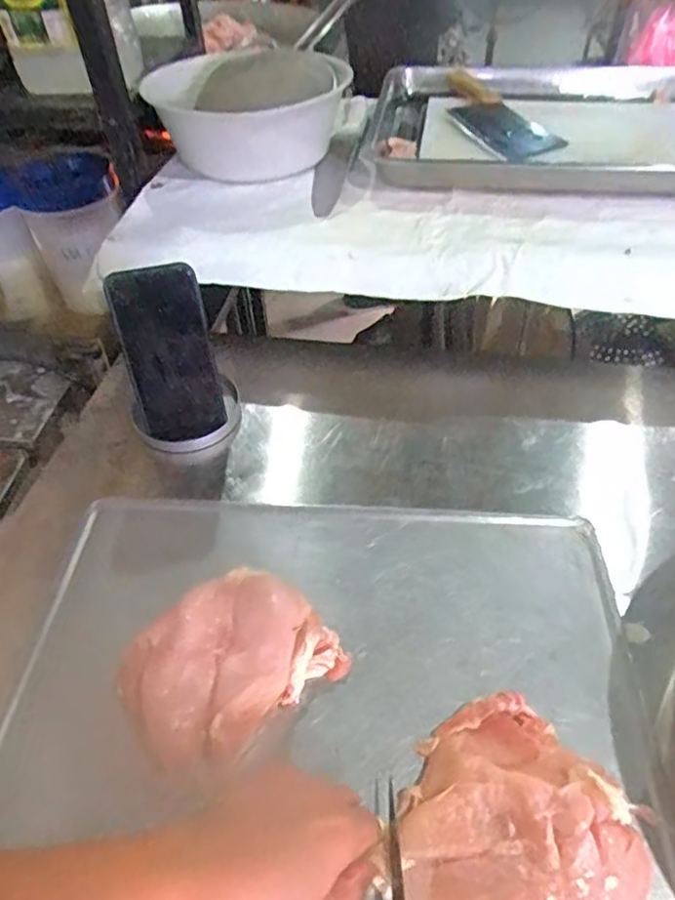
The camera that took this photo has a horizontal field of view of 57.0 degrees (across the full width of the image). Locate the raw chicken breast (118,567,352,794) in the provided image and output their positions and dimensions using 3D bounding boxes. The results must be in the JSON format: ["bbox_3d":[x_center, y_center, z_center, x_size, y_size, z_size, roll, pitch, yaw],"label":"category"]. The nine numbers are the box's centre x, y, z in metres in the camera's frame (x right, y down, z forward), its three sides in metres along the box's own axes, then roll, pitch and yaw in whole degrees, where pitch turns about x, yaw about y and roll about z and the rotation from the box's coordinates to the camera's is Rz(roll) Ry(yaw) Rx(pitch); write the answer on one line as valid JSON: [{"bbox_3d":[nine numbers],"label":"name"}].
[{"bbox_3d":[-0.084,0.149,0.457,0.144,0.038,0.124,-34,53,-26],"label":"raw chicken breast"}]

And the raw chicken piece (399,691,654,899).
[{"bbox_3d":[0.104,0.231,0.362,0.133,0.036,0.154,20,51,21],"label":"raw chicken piece"}]

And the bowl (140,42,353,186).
[{"bbox_3d":[-0.127,-0.491,0.895,0.265,0.081,0.265,-11,47,-7],"label":"bowl"}]

